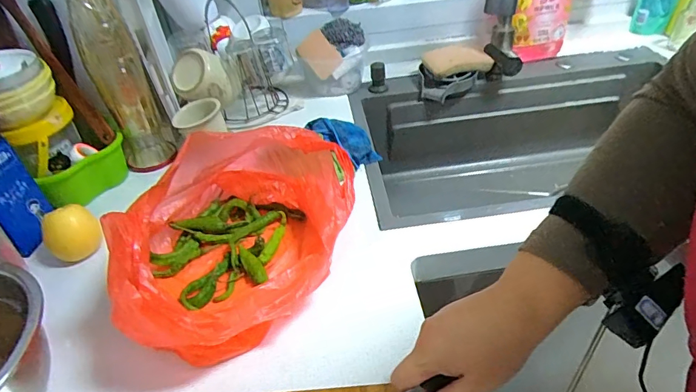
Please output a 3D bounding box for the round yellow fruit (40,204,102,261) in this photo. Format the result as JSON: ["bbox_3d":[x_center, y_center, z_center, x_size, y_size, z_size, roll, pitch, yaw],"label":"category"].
[{"bbox_3d":[-0.367,0.047,0.580,0.049,0.058,0.061,26,49,33],"label":"round yellow fruit"}]

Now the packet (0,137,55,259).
[{"bbox_3d":[-0.433,0.001,0.571,0.013,0.133,0.081,-1,40,6],"label":"packet"}]

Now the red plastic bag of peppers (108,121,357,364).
[{"bbox_3d":[-0.134,0.023,0.520,0.237,0.148,0.308,21,46,28],"label":"red plastic bag of peppers"}]

